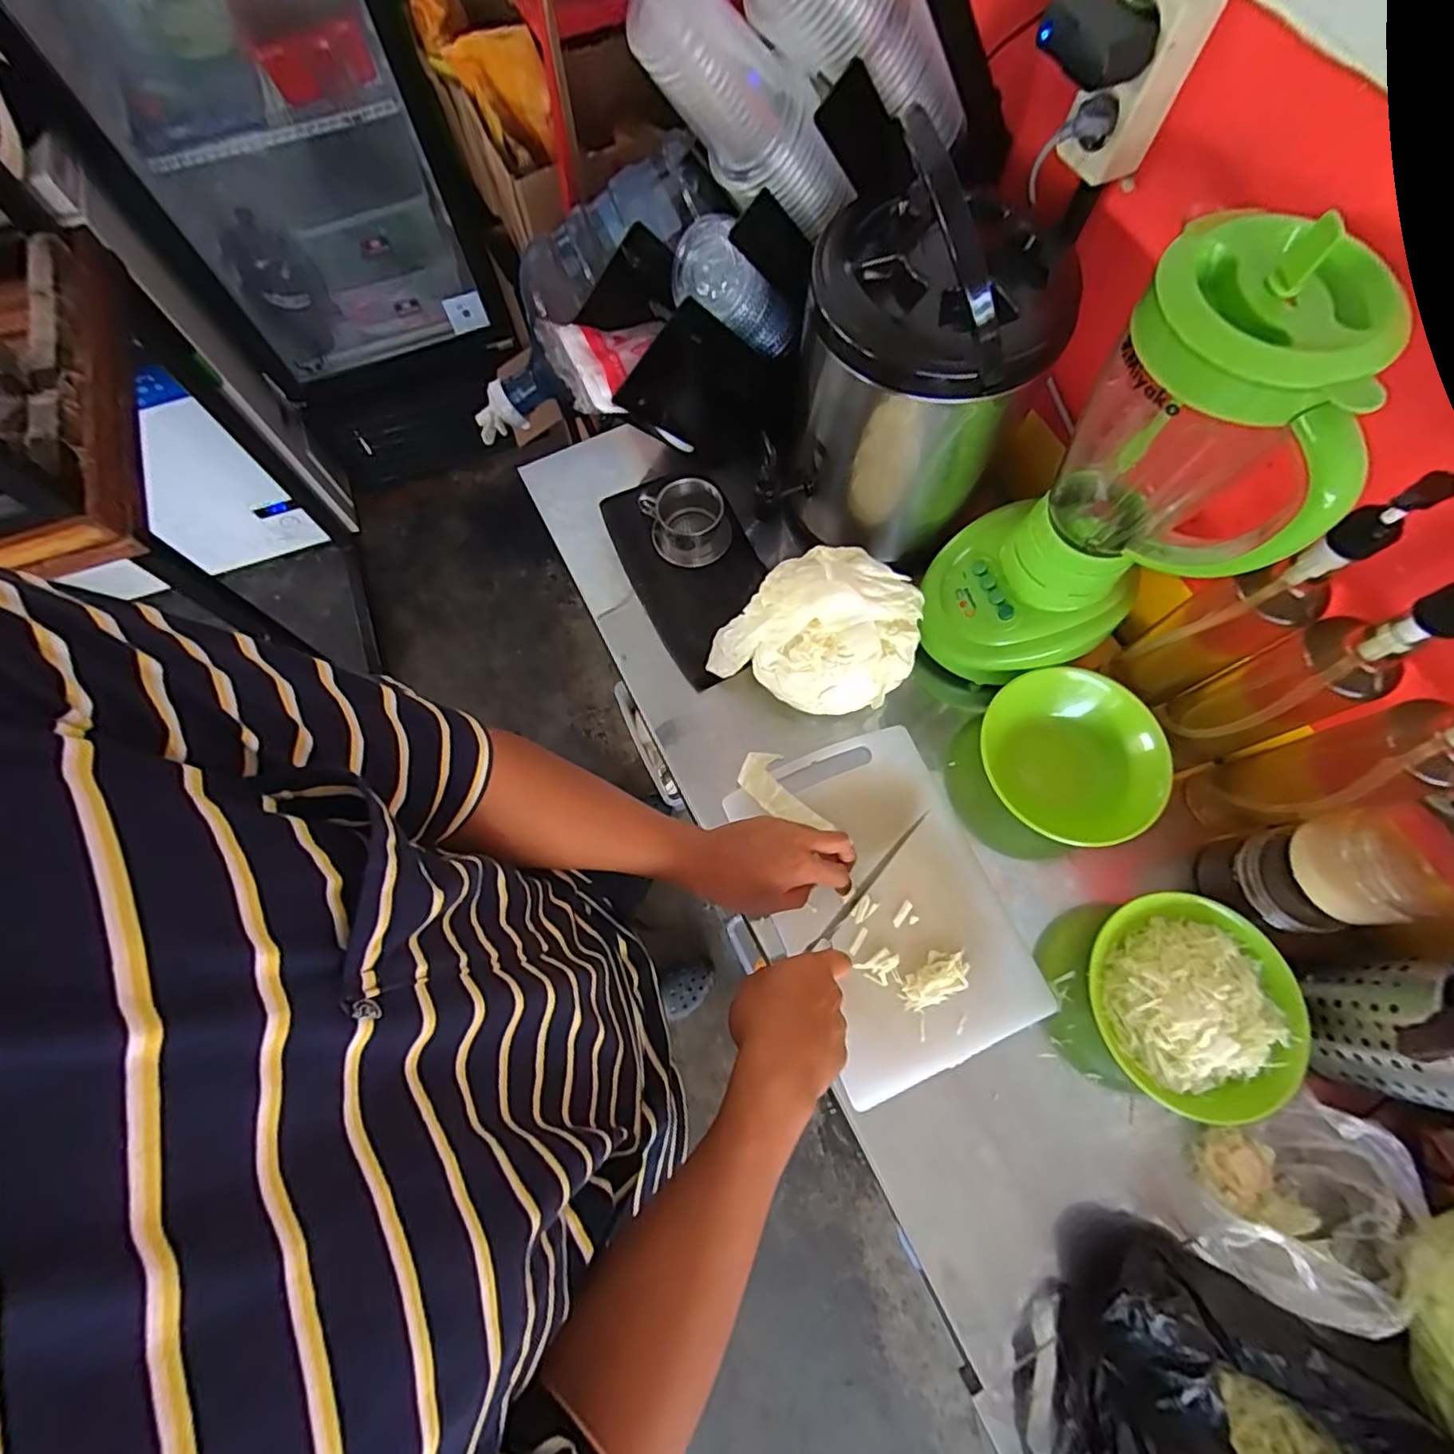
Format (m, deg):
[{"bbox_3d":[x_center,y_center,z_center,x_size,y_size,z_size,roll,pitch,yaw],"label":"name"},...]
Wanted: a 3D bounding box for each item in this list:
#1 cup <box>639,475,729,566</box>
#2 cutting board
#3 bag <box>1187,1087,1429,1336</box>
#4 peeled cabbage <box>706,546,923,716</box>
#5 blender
[{"bbox_3d":[-0.045,-0.233,0.698,0.084,0.062,0.078,0,70,0],"label":"cup"},{"bbox_3d":[0.150,0.163,0.594,0.202,0.020,0.304,-21,71,-7],"label":"cutting board"},{"bbox_3d":[0.439,0.361,0.465,0.124,0.086,0.140,30,73,10],"label":"bag"},{"bbox_3d":[0.098,-0.095,0.623,0.172,0.108,0.158,37,74,12],"label":"peeled cabbage"},{"bbox_3d":[0.301,-0.176,0.496,0.168,0.353,0.148,15,71,5],"label":"blender"}]

